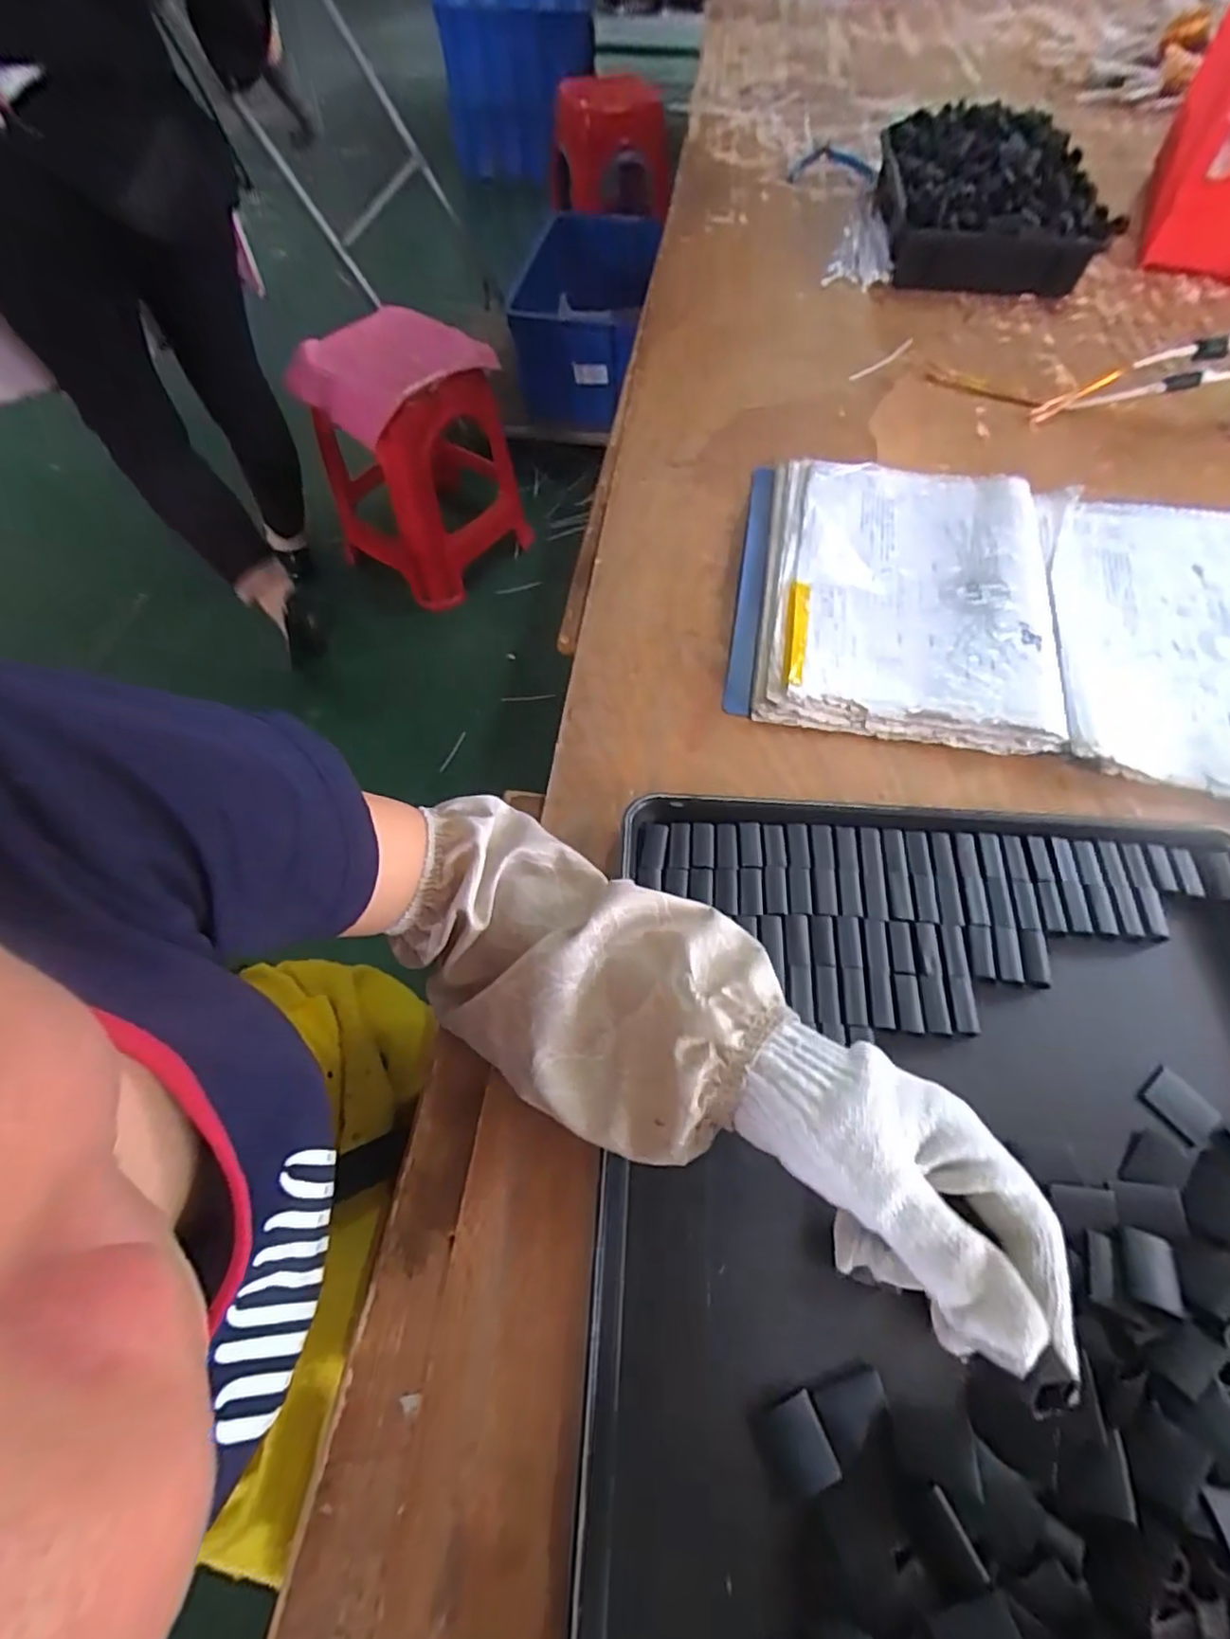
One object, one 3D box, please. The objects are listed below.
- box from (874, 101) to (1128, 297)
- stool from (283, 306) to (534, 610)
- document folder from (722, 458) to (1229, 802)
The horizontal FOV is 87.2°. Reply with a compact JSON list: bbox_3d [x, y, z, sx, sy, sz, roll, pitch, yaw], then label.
[{"bbox_3d":[0.495,-0.835,0.861,0.251,0.114,0.299,5,60,3],"label":"box"},{"bbox_3d":[-0.460,-0.829,1.498,0.368,0.468,0.390,20,62,12],"label":"stool"},{"bbox_3d":[0.343,-0.178,0.532,0.473,0.030,0.319,9,60,6],"label":"document folder"}]

